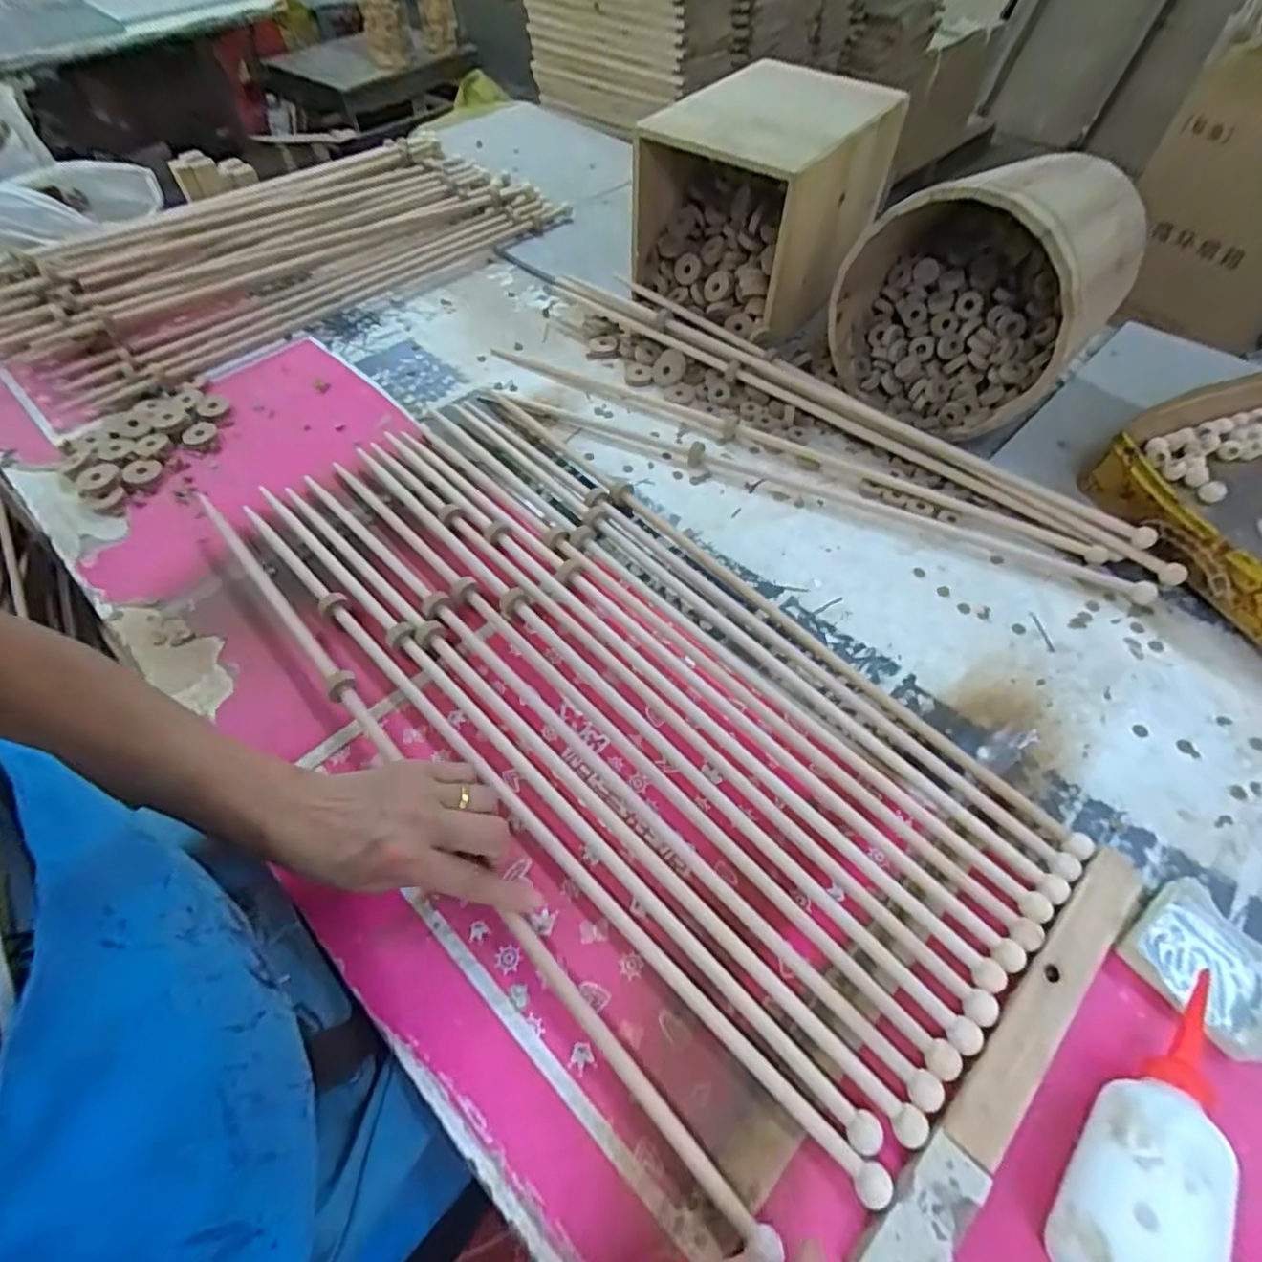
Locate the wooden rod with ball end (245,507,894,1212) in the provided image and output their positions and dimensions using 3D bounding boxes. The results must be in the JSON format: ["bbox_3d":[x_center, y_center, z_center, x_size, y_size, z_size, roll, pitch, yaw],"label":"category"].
[{"bbox_3d":[-0.111,0.098,0.461,0.680,0.017,0.017,39,63,24],"label":"wooden rod with ball end"}]

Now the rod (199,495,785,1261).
[{"bbox_3d":[-0.168,0.098,0.451,0.019,0.027,0.690,-37,63,-23],"label":"rod"}]

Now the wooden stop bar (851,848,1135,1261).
[{"bbox_3d":[0.220,0.239,0.355,0.286,0.016,0.033,-39,63,-24],"label":"wooden stop bar"}]

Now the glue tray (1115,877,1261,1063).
[{"bbox_3d":[0.358,0.205,0.386,0.075,0.013,0.080,-32,61,-20],"label":"glue tray"}]

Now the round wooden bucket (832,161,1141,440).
[{"bbox_3d":[0.358,-0.347,0.649,0.224,0.222,0.201,37,63,23],"label":"round wooden bucket"}]

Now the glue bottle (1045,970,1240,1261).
[{"bbox_3d":[0.270,0.251,0.326,0.056,0.060,0.177,31,61,20],"label":"glue bottle"}]

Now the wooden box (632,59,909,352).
[{"bbox_3d":[0.155,-0.515,0.753,0.210,0.184,0.261,32,62,21],"label":"wooden box"}]

